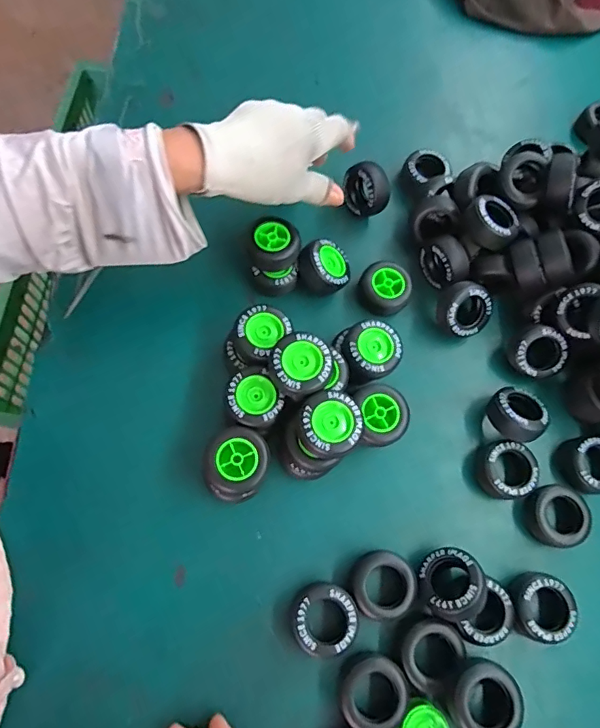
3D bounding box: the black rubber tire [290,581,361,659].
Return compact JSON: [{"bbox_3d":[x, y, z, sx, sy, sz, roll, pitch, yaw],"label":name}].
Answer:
[{"bbox_3d":[0.019,0.189,0.360,0.050,0.017,0.048,2,71,-7],"label":"black rubber tire"}]

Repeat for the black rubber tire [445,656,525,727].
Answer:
[{"bbox_3d":[0.130,0.236,0.341,0.054,0.025,0.051,2,71,-7],"label":"black rubber tire"}]

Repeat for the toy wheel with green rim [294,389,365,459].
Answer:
[{"bbox_3d":[0.022,0.046,0.362,0.046,0.024,0.047,2,71,-7],"label":"toy wheel with green rim"}]

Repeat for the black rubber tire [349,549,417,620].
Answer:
[{"bbox_3d":[0.064,0.169,0.372,0.048,0.016,0.047,2,71,-7],"label":"black rubber tire"}]

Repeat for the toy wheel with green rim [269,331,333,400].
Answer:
[{"bbox_3d":[0.002,0.001,0.370,0.048,0.017,0.045,2,71,-7],"label":"toy wheel with green rim"}]

